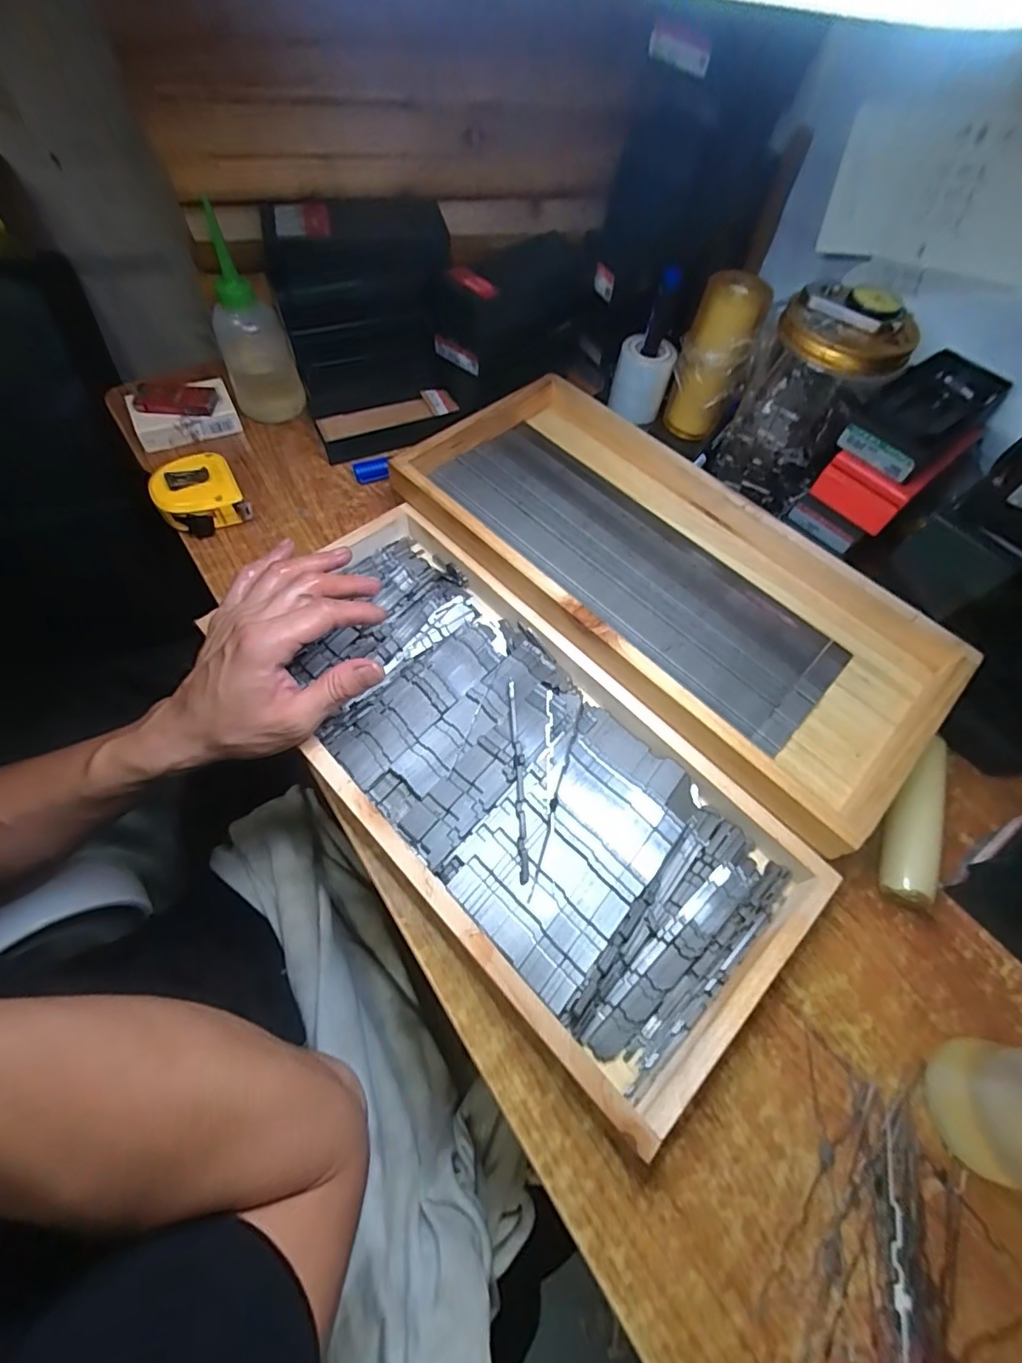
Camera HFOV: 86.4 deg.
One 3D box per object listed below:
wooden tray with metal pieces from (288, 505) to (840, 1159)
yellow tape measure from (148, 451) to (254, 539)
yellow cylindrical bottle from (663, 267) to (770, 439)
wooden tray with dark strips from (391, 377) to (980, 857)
[{"bbox_3d":[-0.010,0.049,0.374,0.193,0.038,0.417,-41,72,-18],"label":"wooden tray with metal pieces"},{"bbox_3d":[-0.268,-0.160,0.467,0.065,0.029,0.063,-29,70,-17],"label":"yellow tape measure"},{"bbox_3d":[0.187,-0.295,0.506,0.055,0.132,0.052,2,64,-3],"label":"yellow cylindrical bottle"},{"bbox_3d":[0.121,-0.097,0.426,0.210,0.035,0.419,-41,73,-20],"label":"wooden tray with dark strips"}]

